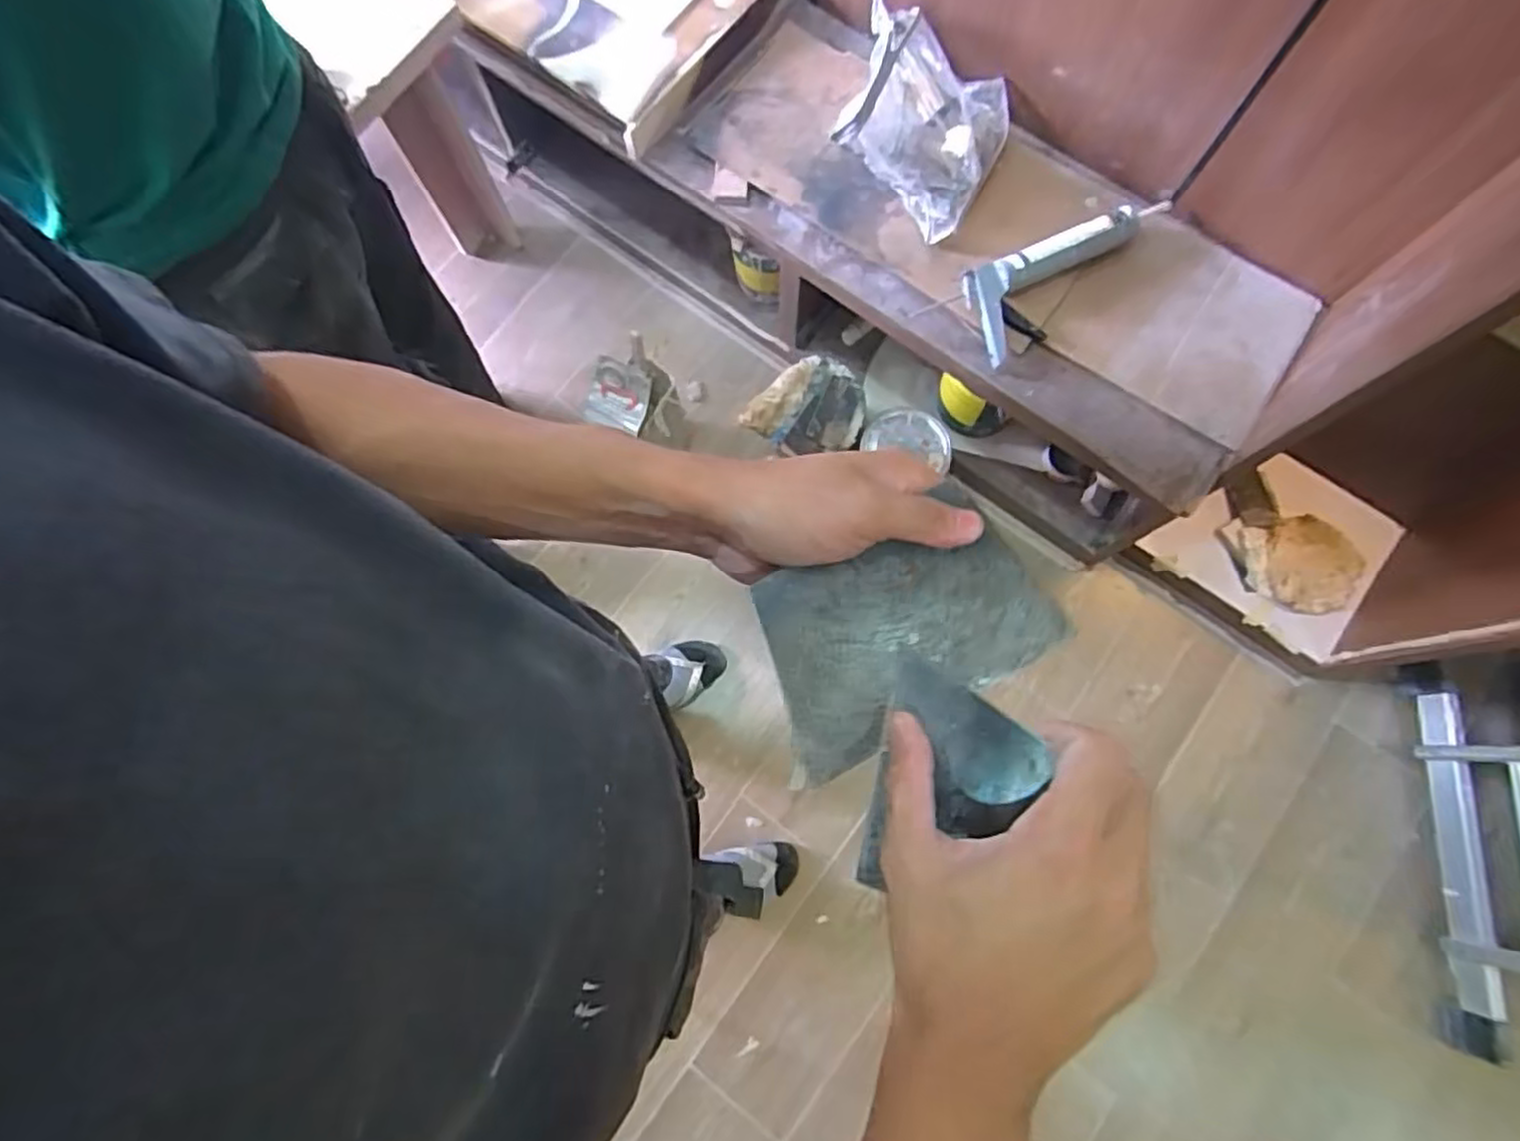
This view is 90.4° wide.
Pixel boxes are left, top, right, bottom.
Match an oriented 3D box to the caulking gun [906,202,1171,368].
[{"bbox_3d":[0.461,-0.447,1.137,0.351,0.071,0.134,-27,77,-5],"label":"caulking gun"}]

